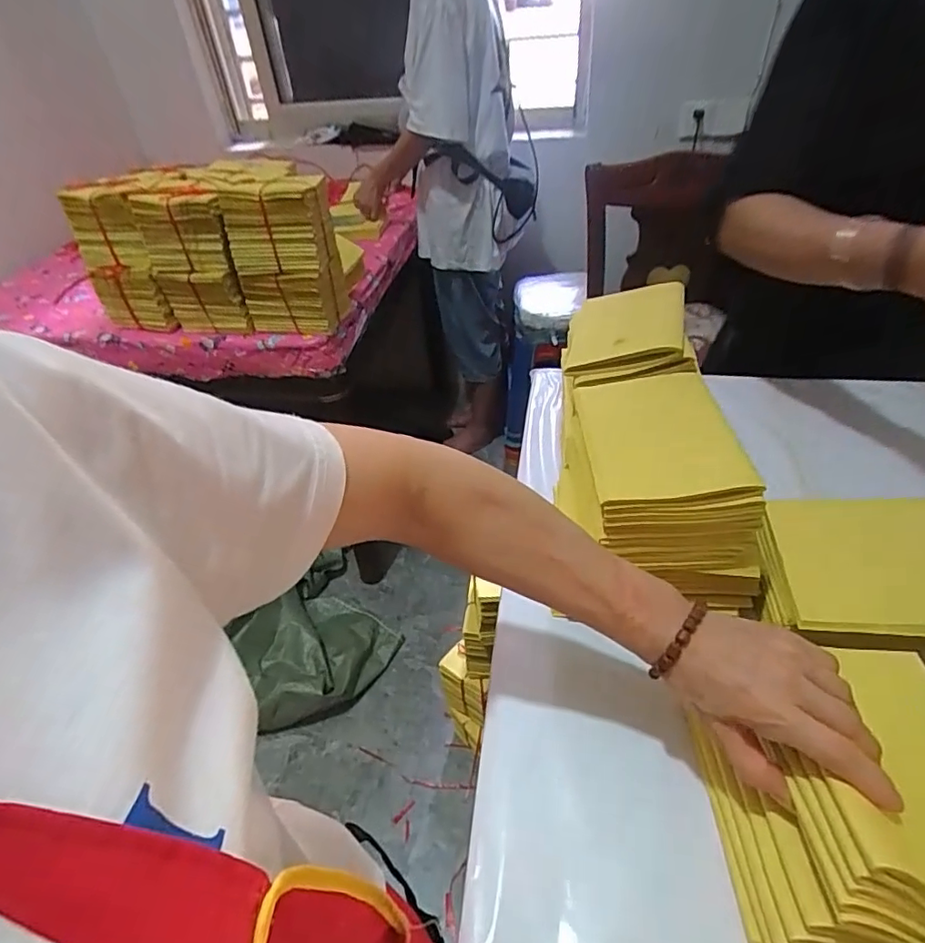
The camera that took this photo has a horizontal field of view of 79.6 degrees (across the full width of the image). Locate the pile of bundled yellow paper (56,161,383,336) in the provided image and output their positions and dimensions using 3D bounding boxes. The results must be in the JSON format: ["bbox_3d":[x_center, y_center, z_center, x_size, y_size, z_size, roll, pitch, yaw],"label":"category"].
[{"bbox_3d":[-0.468,-0.437,1.097,0.527,0.265,0.192,6,43,13],"label":"pile of bundled yellow paper"}]

